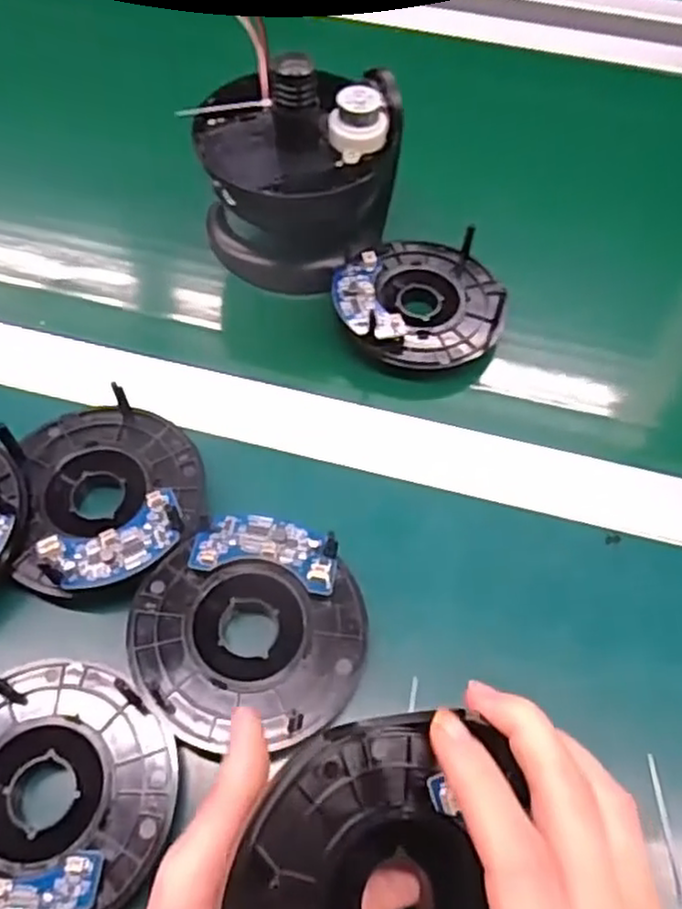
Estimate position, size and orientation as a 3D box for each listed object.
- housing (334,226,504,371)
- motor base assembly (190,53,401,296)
[{"bbox_3d":[0.048,-0.098,0.433,0.099,0.024,0.097,0,59,-1],"label":"housing"},{"bbox_3d":[-0.028,-0.160,0.431,0.108,0.120,0.099,12,59,6],"label":"motor base assembly"}]

